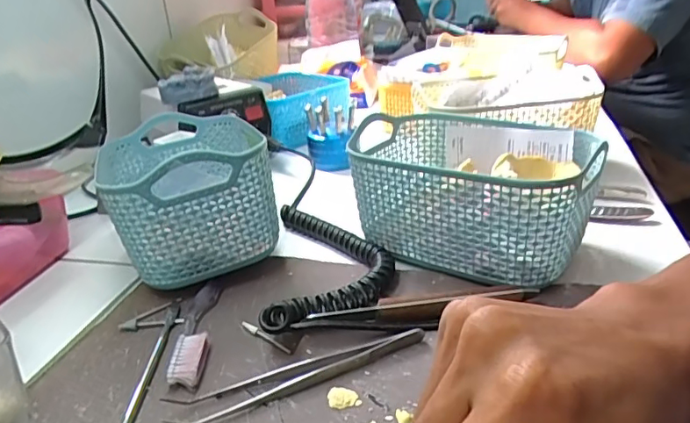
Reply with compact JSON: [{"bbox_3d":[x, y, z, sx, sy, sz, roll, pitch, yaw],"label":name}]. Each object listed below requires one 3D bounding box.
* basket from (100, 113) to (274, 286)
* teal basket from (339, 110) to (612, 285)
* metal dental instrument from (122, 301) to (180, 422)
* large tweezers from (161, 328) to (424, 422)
[{"bbox_3d":[-0.127,-0.019,0.426,0.111,0.097,0.181,-14,28,-18],"label":"basket"},{"bbox_3d":[0.093,-0.015,0.398,0.162,0.080,0.118,14,32,34],"label":"teal basket"},{"bbox_3d":[-0.112,0.097,0.292,0.008,0.004,0.158,-5,26,0],"label":"metal dental instrument"},{"bbox_3d":[-0.024,0.087,0.295,0.143,0.007,0.025,-14,28,-18],"label":"large tweezers"}]

